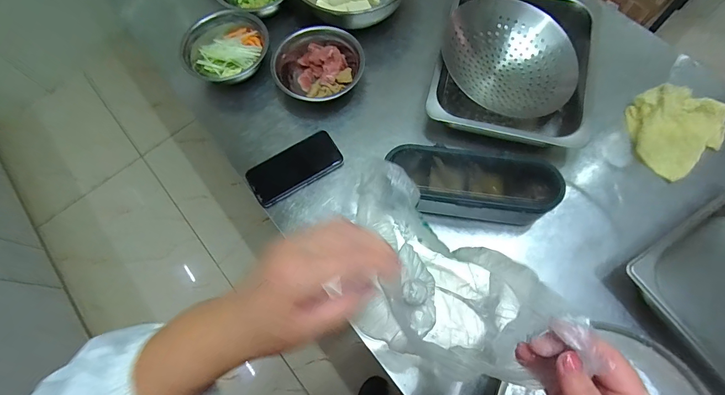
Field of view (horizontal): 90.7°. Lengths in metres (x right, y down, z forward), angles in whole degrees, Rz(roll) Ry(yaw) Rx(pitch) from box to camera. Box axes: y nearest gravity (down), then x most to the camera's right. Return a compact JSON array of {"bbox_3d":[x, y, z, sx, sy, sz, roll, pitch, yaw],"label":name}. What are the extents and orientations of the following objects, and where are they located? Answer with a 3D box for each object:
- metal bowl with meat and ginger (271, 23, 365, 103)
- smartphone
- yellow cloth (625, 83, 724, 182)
[{"bbox_3d":[-0.079,-0.243,0.675,0.162,0.063,0.147,15,71,8],"label":"metal bowl with meat and ginger"},{"bbox_3d":[-0.119,-0.051,0.631,0.162,0.014,0.080,-29,70,-8],"label":"smartphone"},{"bbox_3d":[0.518,-0.117,0.596,0.134,0.049,0.141,-36,72,-10],"label":"yellow cloth"}]

